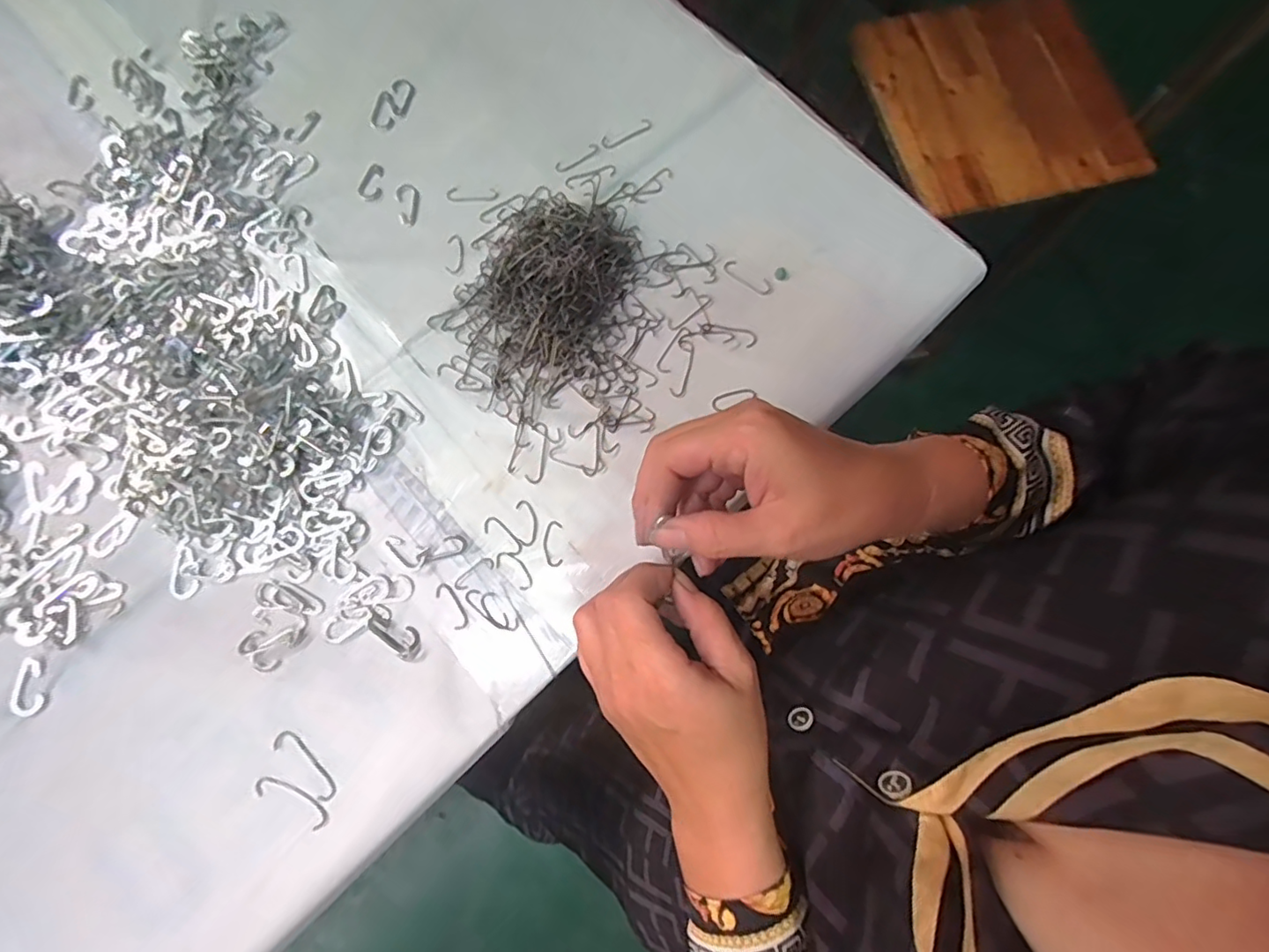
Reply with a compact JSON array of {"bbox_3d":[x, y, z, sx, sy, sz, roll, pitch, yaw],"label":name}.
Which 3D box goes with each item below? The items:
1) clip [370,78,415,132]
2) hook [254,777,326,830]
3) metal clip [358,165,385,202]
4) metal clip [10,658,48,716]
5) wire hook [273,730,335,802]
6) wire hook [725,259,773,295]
[{"bbox_3d":[-0.206,-0.316,0.477,0.027,0.006,0.050,20,78,4],"label":"clip"},{"bbox_3d":[-0.219,0.207,0.359,0.052,0.004,0.015,27,78,6],"label":"hook"},{"bbox_3d":[-0.214,-0.242,0.460,0.020,0.004,0.035,13,77,3],"label":"metal clip"},{"bbox_3d":[-0.398,0.138,0.369,0.020,0.004,0.036,-17,77,-4],"label":"metal clip"},{"bbox_3d":[-0.214,0.188,0.365,0.054,0.004,0.015,41,80,9],"label":"wire hook"},{"bbox_3d":[0.090,-0.156,0.443,0.041,0.004,0.013,34,79,7],"label":"wire hook"}]

